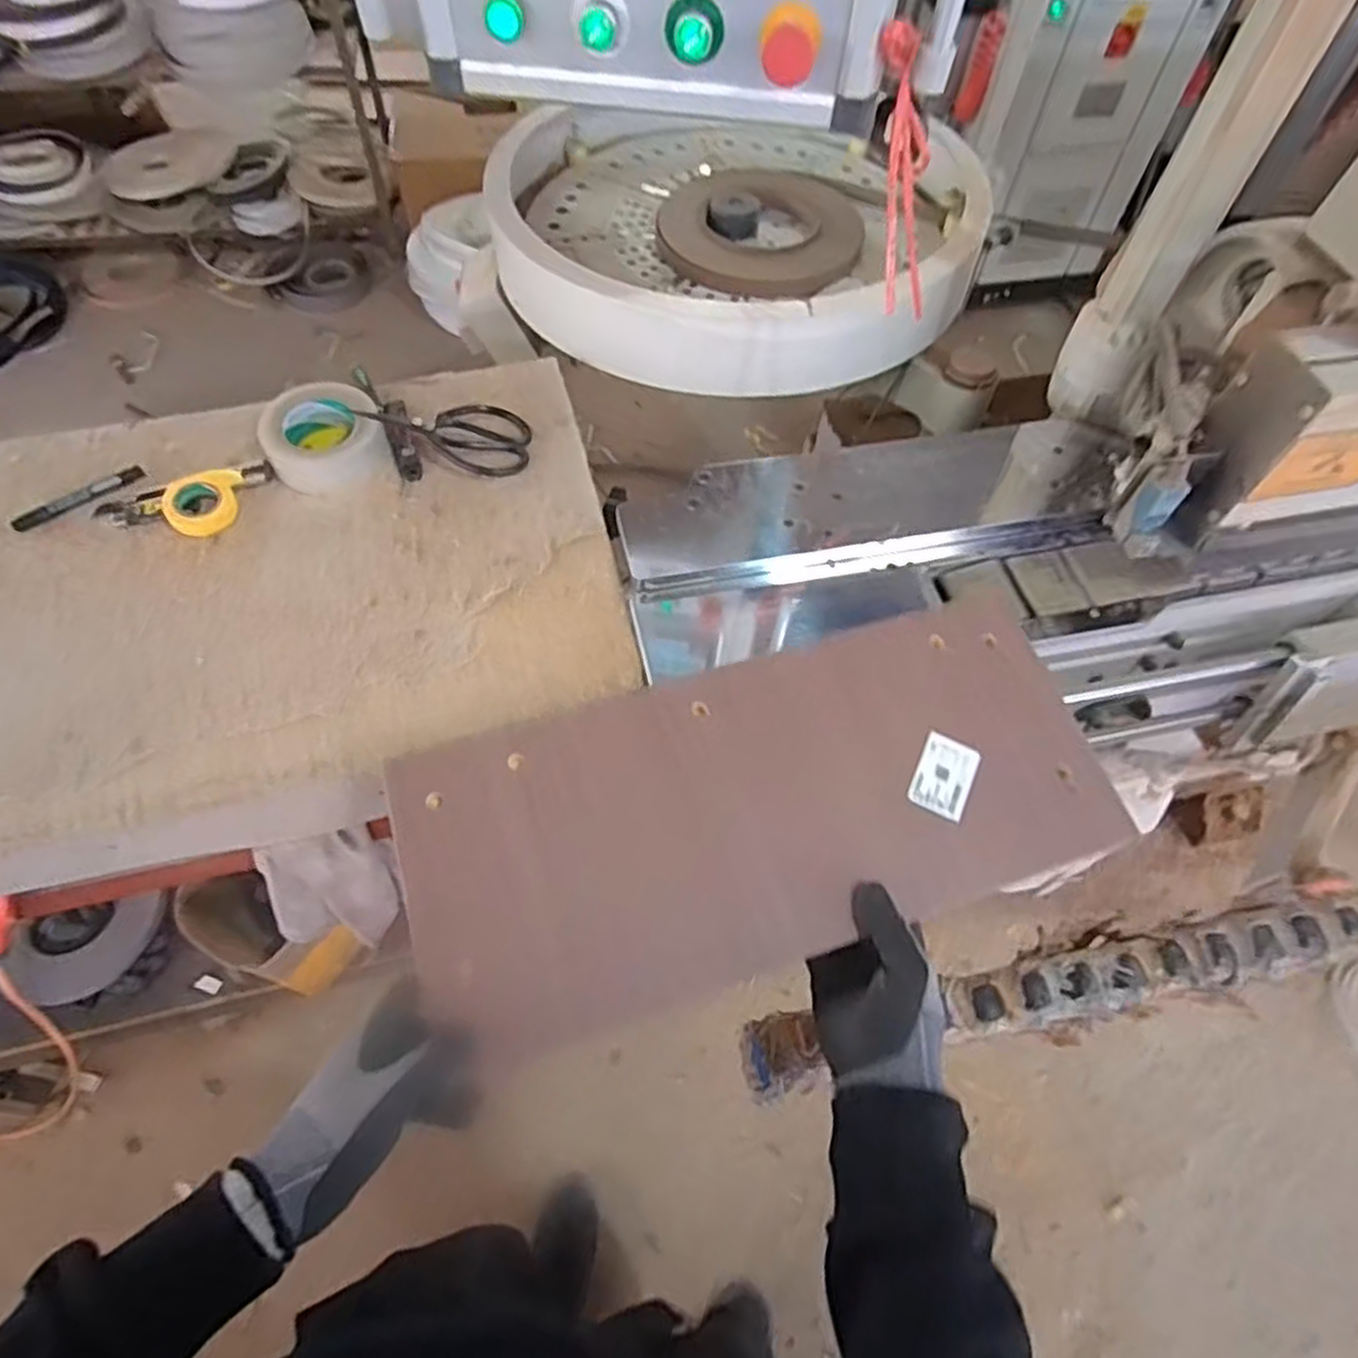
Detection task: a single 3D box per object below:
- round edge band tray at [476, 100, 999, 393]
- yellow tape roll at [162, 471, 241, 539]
[{"bbox_3d":[0.073,-0.627,1.081,0.651,0.116,0.573,38,65,18],"label":"round edge band tray"},{"bbox_3d":[-0.496,-0.183,0.824,0.072,0.023,0.079,-9,60,-8],"label":"yellow tape roll"}]

